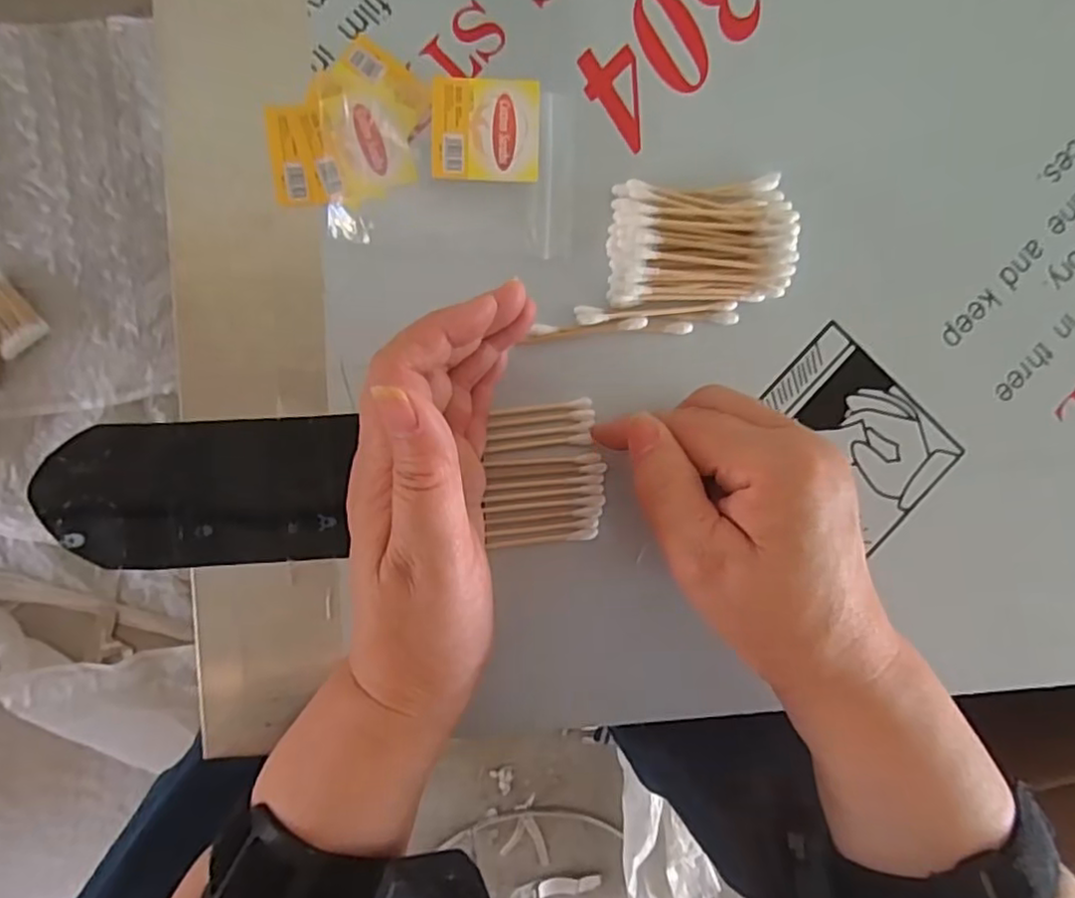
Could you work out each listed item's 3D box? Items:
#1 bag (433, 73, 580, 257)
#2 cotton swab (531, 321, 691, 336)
[{"bbox_3d":[-0.014,-0.115,0.273,0.058,0.012,0.068,1,94,-6],"label":"bag"},{"bbox_3d":[0.033,-0.052,0.283,0.069,0.004,0.005,-2,94,-6],"label":"cotton swab"}]

